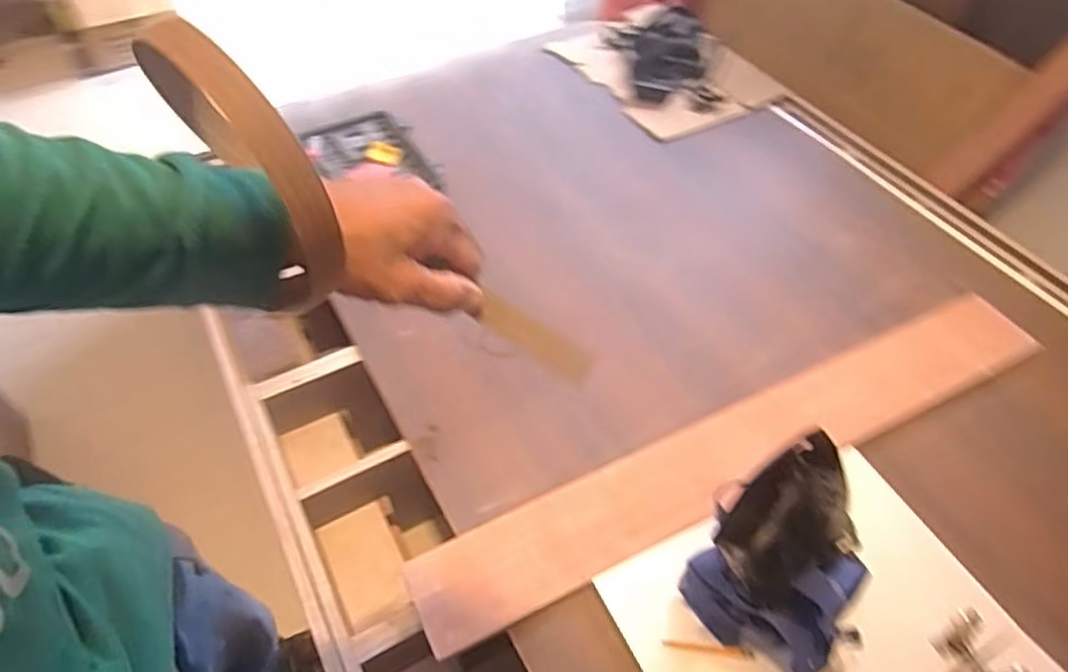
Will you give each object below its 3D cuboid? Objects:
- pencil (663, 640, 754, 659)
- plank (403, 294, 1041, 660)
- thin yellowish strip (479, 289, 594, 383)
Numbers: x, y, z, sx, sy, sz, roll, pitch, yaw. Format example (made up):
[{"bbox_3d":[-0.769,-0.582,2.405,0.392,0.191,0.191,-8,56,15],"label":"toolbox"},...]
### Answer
[{"bbox_3d":[0.236,0.423,0.936,0.119,0.007,0.013,6,49,5],"label":"pencil"},{"bbox_3d":[0.358,0.179,1.140,1.164,0.028,0.158,-21,52,-17],"label":"plank"},{"bbox_3d":[0.001,0.000,0.443,0.091,0.008,0.022,31,76,34],"label":"thin yellowish strip"}]

